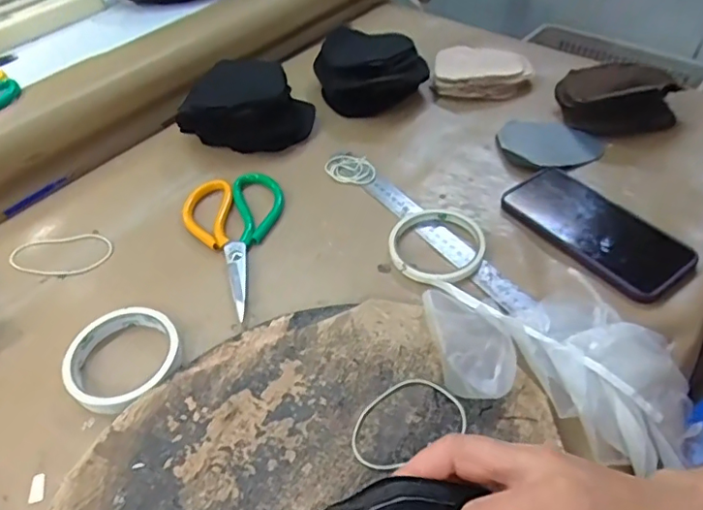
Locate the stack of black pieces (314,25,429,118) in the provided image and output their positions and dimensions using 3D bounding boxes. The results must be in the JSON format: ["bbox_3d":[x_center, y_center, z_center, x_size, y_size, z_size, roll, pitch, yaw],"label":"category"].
[{"bbox_3d":[0.018,-0.237,0.693,0.130,0.062,0.121,-18,50,-11],"label":"stack of black pieces"}]

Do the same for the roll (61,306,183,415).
[{"bbox_3d":[-0.185,0.084,0.451,0.090,0.028,0.083,-2,48,2],"label":"roll"}]

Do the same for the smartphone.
[{"bbox_3d":[0.230,-0.026,0.529,0.092,0.009,0.172,-33,54,-22],"label":"smartphone"}]

